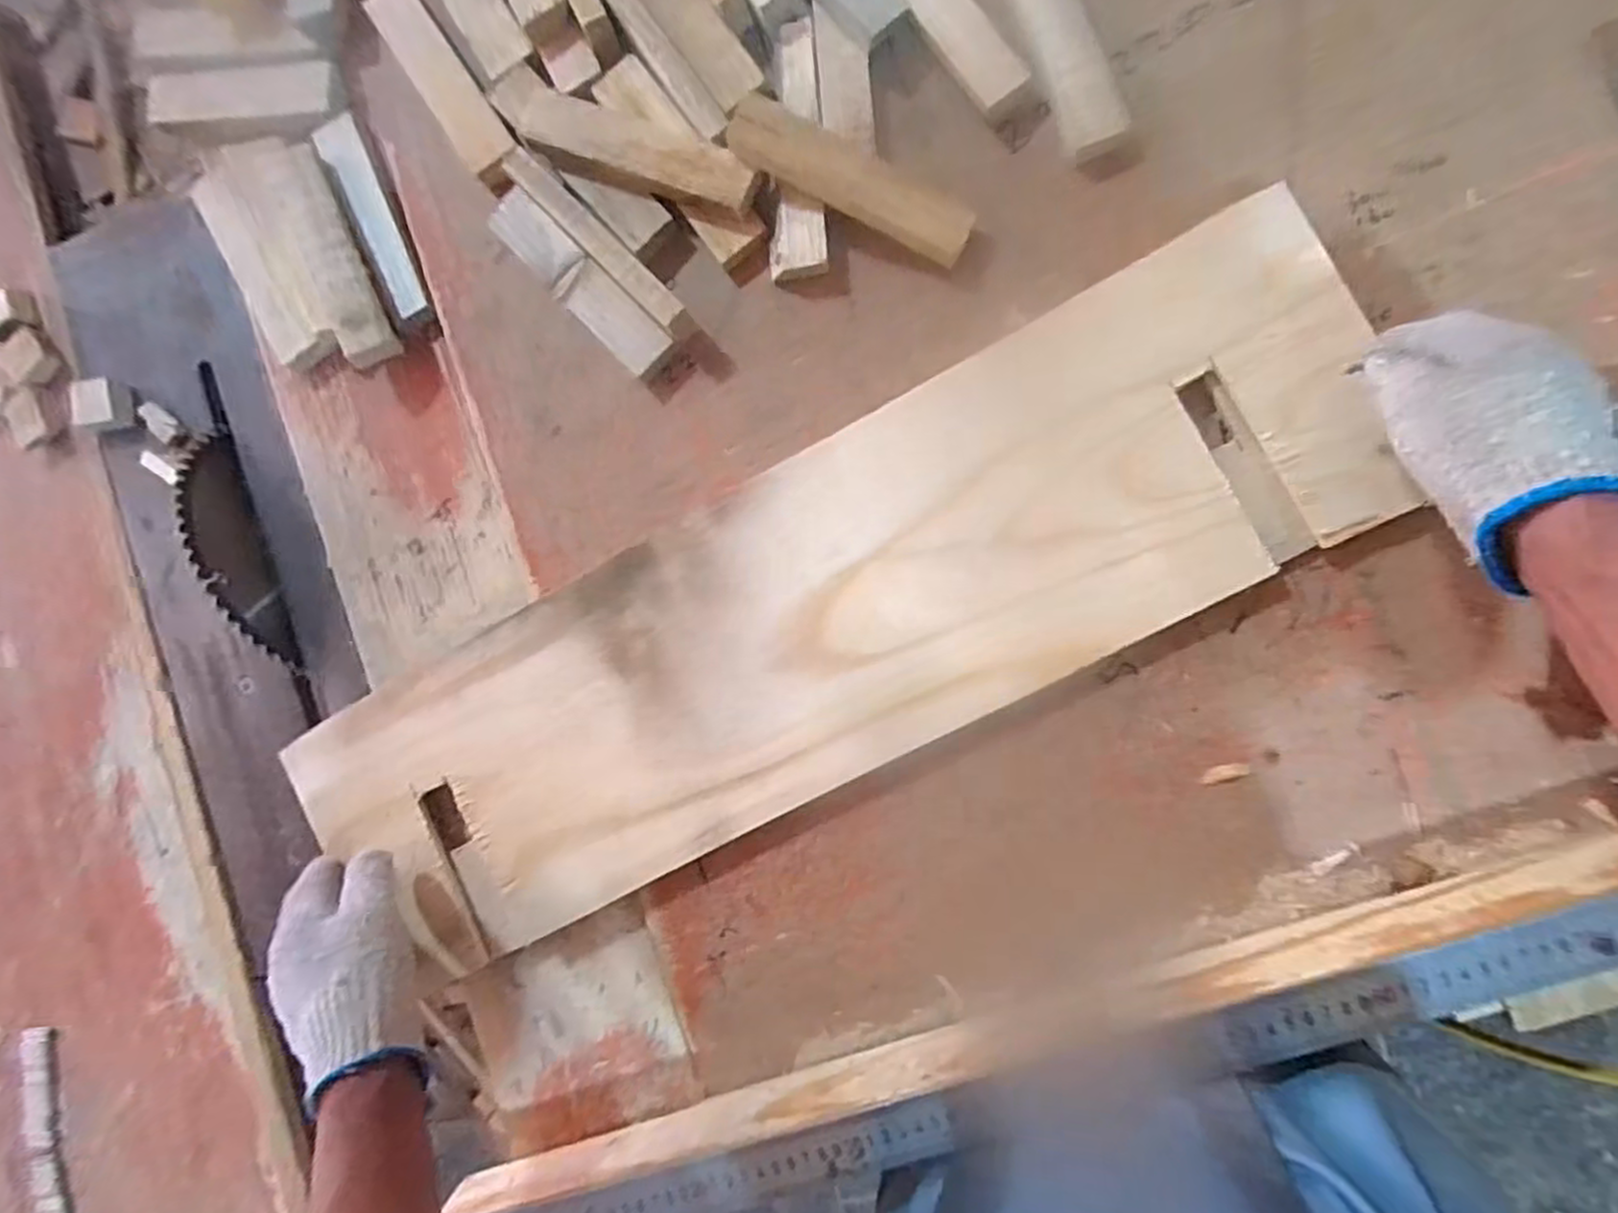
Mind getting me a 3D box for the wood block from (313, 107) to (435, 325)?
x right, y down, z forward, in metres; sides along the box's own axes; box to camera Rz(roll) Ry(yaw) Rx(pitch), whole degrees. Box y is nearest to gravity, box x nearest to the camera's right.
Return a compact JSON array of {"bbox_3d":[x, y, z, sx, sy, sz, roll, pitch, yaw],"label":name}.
[{"bbox_3d":[-0.305,-0.272,0.532,0.025,0.017,0.158,-26,85,8],"label":"wood block"}]

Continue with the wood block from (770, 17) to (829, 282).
[{"bbox_3d":[-0.006,-0.298,0.490,0.037,0.022,0.166,0,89,9],"label":"wood block"}]

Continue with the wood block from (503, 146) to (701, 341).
[{"bbox_3d":[-0.138,-0.237,0.490,0.020,0.026,0.156,-45,83,6],"label":"wood block"}]

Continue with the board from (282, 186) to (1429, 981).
[{"bbox_3d":[0.001,0.013,0.474,0.692,0.023,0.194,-28,85,7],"label":"board"}]

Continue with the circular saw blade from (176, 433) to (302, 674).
[{"bbox_3d":[-0.414,-0.039,0.540,0.006,0.052,0.175,-18,90,19],"label":"circular saw blade"}]

